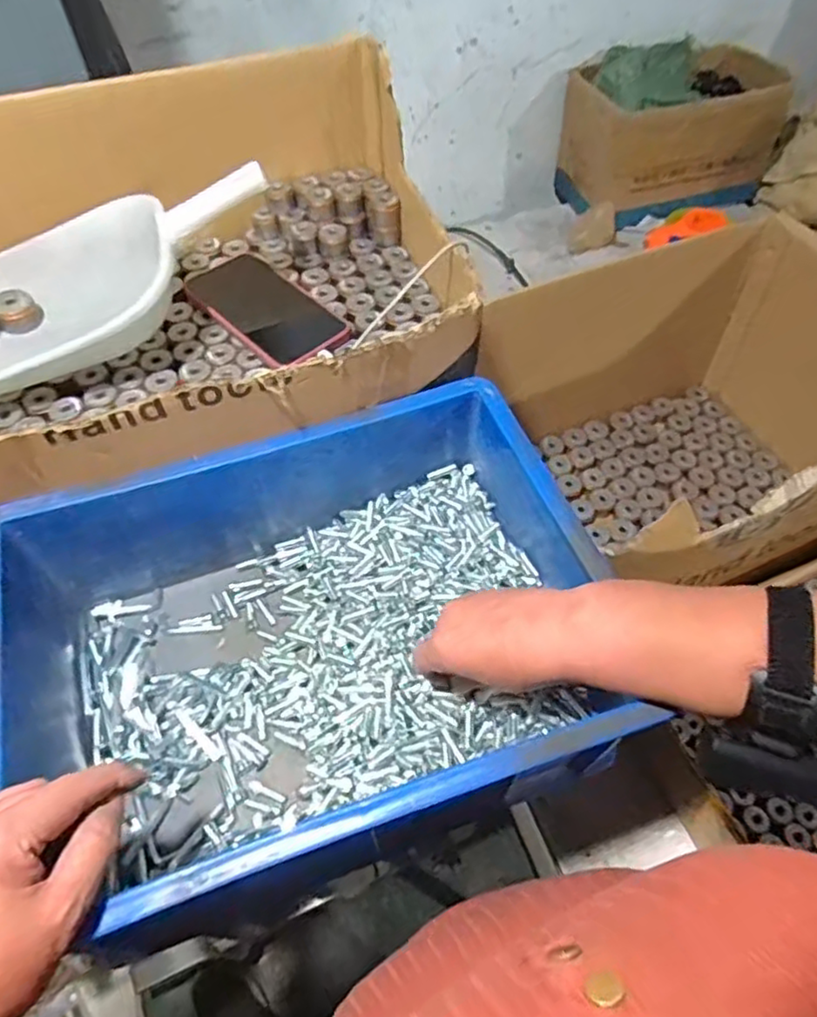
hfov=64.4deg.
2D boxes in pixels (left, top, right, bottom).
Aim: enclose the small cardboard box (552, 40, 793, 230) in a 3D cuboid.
[{"bbox_3d":[0.519,-0.737,1.259,0.411,0.226,0.214,-18,55,-9],"label":"small cardboard box"}]

